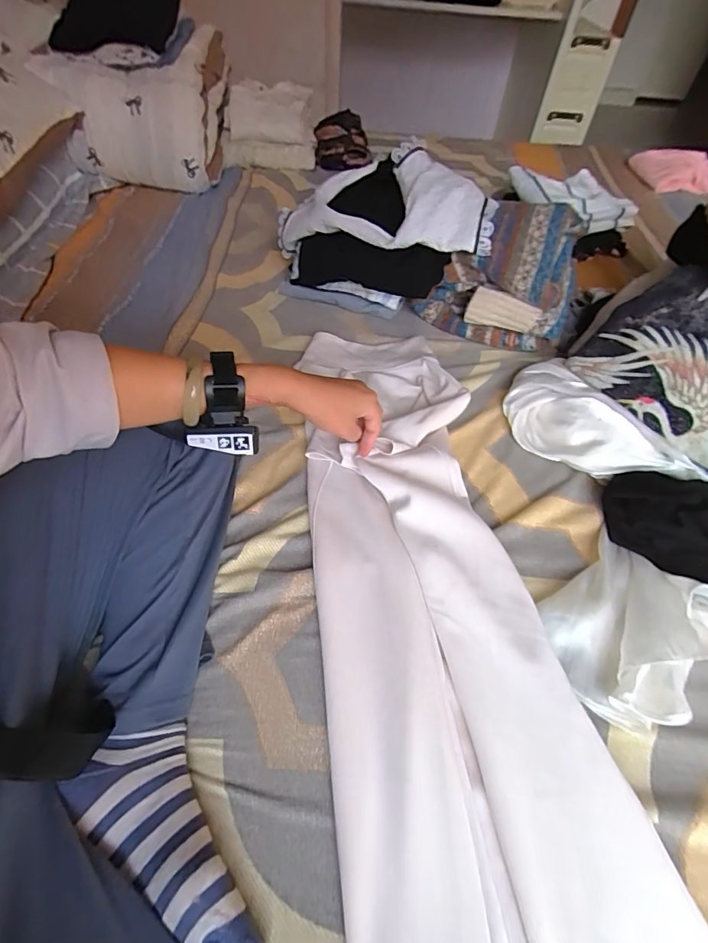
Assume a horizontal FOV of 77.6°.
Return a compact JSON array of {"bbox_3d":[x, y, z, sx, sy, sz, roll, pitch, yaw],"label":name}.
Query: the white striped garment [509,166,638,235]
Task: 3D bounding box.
[{"bbox_3d":[0.484,-0.618,0.989,0.230,0.068,0.199,-9,55,-11],"label":"white striped garment"}]

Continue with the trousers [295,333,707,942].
[{"bbox_3d":[0.079,0.080,0.499,0.249,0.048,0.742,-7,54,-6],"label":"trousers"}]

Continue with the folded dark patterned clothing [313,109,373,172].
[{"bbox_3d":[-0.033,-0.925,1.231,0.151,0.075,0.276,-1,54,-5],"label":"folded dark patterned clothing"}]

